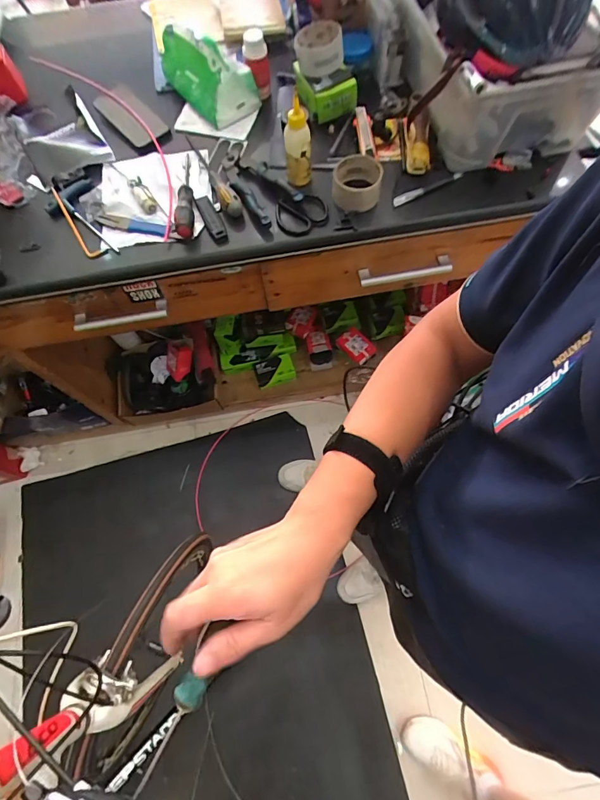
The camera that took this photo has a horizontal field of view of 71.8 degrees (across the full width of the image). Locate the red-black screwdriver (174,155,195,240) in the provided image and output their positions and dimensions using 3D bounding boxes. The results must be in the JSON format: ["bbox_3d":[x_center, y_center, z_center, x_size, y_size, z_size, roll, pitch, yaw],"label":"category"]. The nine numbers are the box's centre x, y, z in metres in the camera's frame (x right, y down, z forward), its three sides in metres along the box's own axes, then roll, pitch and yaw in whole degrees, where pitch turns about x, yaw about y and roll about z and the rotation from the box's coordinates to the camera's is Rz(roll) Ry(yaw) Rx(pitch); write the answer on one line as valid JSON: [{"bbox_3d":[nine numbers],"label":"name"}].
[{"bbox_3d":[-0.192,-0.340,0.698,0.028,0.039,0.135,-5,69,1],"label":"red-black screwdriver"}]

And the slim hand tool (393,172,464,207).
[{"bbox_3d":[0.226,-0.377,0.734,0.145,0.008,0.016,-28,70,-8],"label":"slim hand tool"}]

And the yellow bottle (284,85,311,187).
[{"bbox_3d":[-0.004,-0.418,0.672,0.043,0.135,0.038,-2,46,2],"label":"yellow bottle"}]

